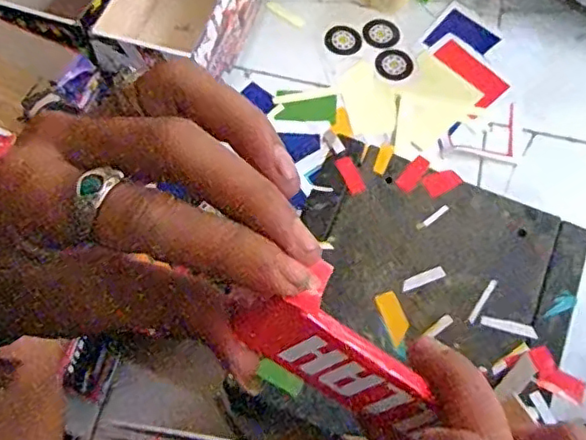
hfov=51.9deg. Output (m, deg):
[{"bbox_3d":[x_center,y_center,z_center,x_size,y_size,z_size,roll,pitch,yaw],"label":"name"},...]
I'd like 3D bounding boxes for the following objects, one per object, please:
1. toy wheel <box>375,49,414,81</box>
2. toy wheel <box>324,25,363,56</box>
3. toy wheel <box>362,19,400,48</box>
[{"bbox_3d":[0.156,-0.239,0.928,0.061,0.006,0.055,-40,73,-16],"label":"toy wheel"},{"bbox_3d":[0.080,-0.283,0.941,0.058,0.009,0.057,0,67,-1],"label":"toy wheel"},{"bbox_3d":[0.140,-0.296,0.954,0.056,0.004,0.056,0,67,-1],"label":"toy wheel"}]

